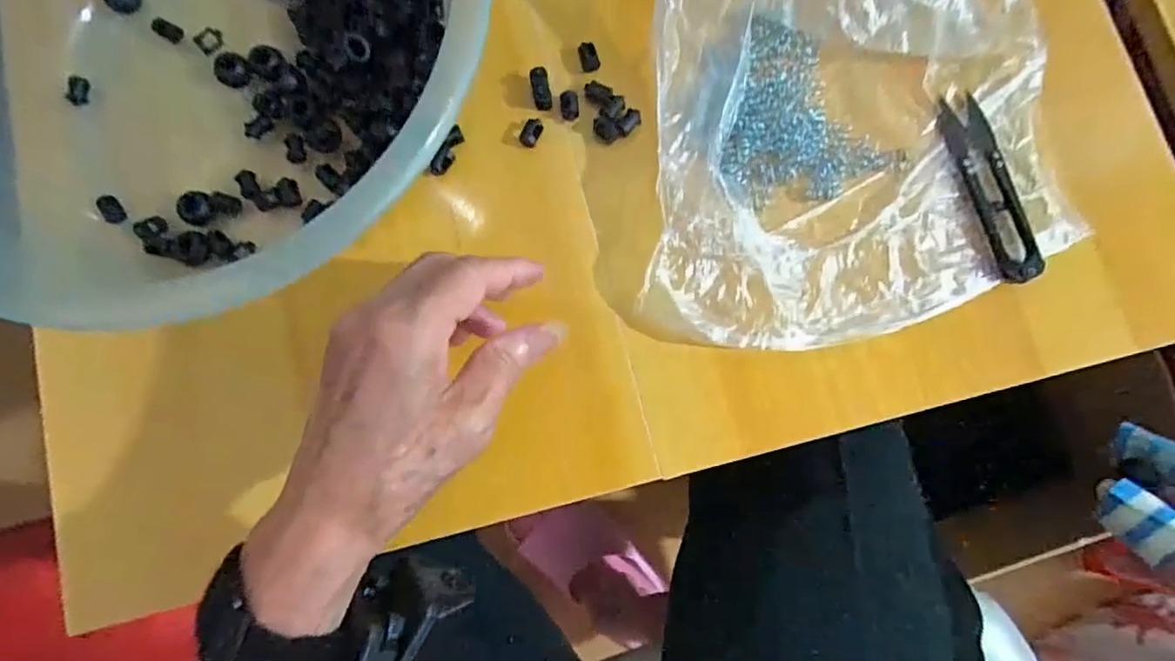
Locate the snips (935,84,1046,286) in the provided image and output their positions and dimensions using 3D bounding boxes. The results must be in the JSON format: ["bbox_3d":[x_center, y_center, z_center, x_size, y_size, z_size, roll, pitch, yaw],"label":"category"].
[{"bbox_3d":[0.205,-0.074,0.310,0.024,0.008,0.100,-17,83,-1],"label":"snips"}]

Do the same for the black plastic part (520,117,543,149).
[{"bbox_3d":[-0.030,-0.105,0.327,0.009,0.006,0.017,24,84,4],"label":"black plastic part"}]

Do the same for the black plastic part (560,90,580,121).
[{"bbox_3d":[-0.009,-0.120,0.328,0.010,0.005,0.016,-6,83,0],"label":"black plastic part"}]

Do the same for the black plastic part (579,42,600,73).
[{"bbox_3d":[0.001,-0.147,0.332,0.010,0.005,0.015,-17,83,-1],"label":"black plastic part"}]

